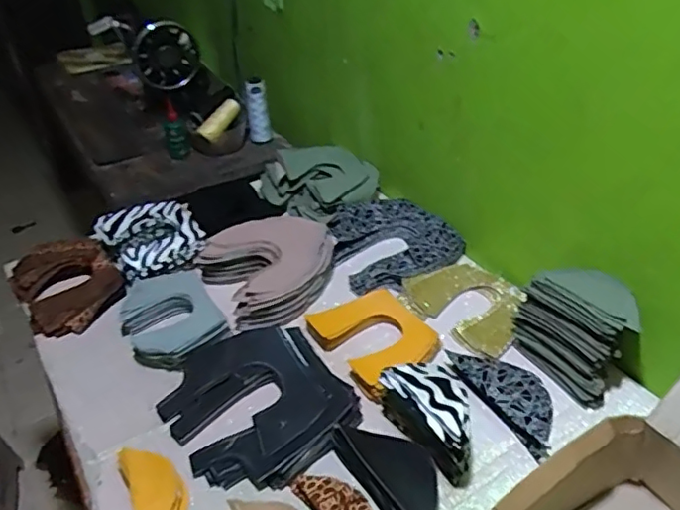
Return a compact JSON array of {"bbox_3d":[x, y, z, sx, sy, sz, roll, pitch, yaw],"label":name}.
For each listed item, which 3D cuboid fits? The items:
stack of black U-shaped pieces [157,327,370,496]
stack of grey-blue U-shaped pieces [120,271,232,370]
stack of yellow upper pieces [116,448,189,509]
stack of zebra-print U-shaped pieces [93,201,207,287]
[{"bbox_3d":[-0.101,0.169,0.692,0.185,0.036,0.212,-26,44,-28],"label":"stack of black U-shaped pieces"},{"bbox_3d":[-0.232,0.085,0.801,0.117,0.030,0.155,-23,43,-25],"label":"stack of grey-blue U-shaped pieces"},{"bbox_3d":[-0.195,0.245,0.619,0.054,0.020,0.123,-20,41,-22],"label":"stack of yellow upper pieces"},{"bbox_3d":[-0.295,-0.028,0.914,0.148,0.033,0.151,-19,41,-21],"label":"stack of zebra-print U-shaped pieces"}]

